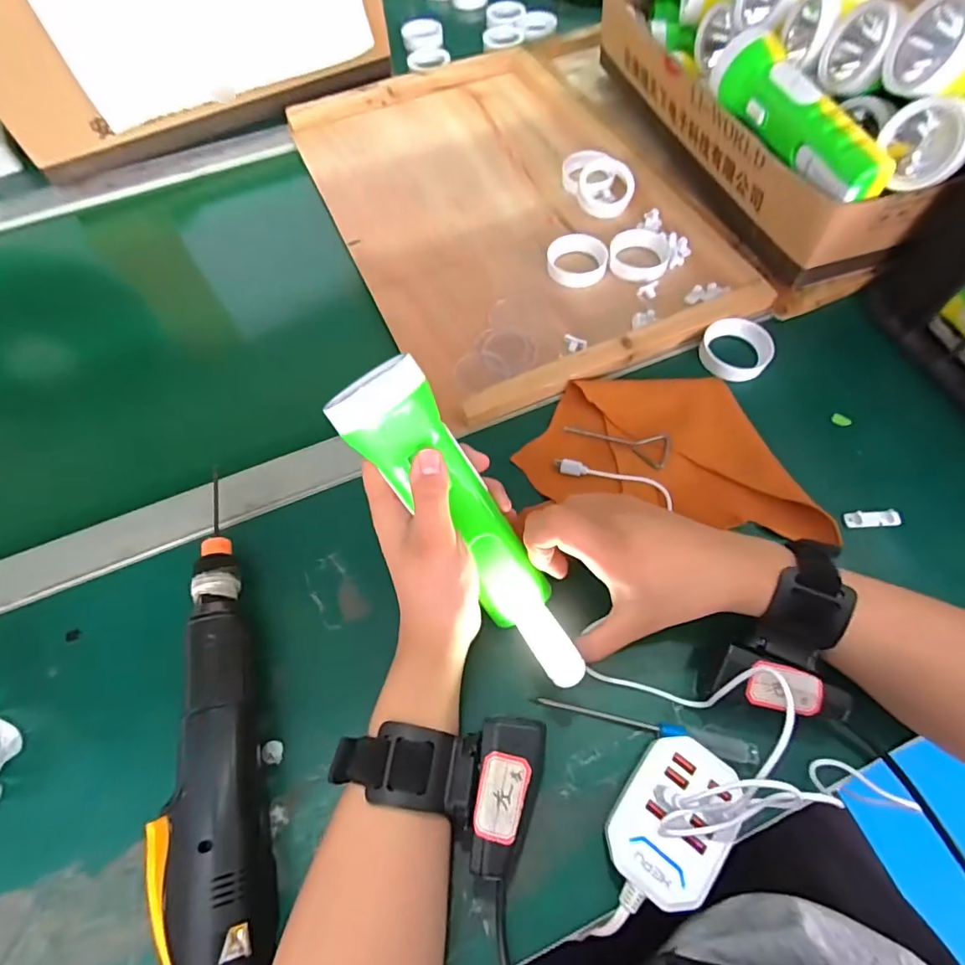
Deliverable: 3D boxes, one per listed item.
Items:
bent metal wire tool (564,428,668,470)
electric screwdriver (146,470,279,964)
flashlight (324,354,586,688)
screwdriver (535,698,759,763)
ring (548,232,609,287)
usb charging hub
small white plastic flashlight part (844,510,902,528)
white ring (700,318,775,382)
[{"bbox_3d":[0.103,-0.036,0.388,0.076,0.005,0.029,26,67,16],"label":"bent metal wire tool"},{"bbox_3d":[-0.154,0.133,0.298,0.048,0.043,0.302,-15,63,-5],"label":"electric screwdriver"},{"bbox_3d":[-0.007,0.024,0.280,0.048,0.046,0.190,-37,104,-15],"label":"flashlight"},{"bbox_3d":[0.094,0.141,0.302,0.122,0.009,0.011,13,64,10],"label":"screwdriver"},{"bbox_3d":[0.087,-0.202,0.472,0.054,0.019,0.054,-1,63,3],"label":"ring"},{"bbox_3d":[0.100,0.176,0.273,0.052,0.029,0.074,34,69,18],"label":"usb charging hub"},{"bbox_3d":[0.271,0.025,0.358,0.032,0.012,0.011,-3,63,2],"label":"small white plastic flashlight part"},{"bbox_3d":[0.208,-0.108,0.421,0.053,0.016,0.055,-1,63,3],"label":"white ring"}]

